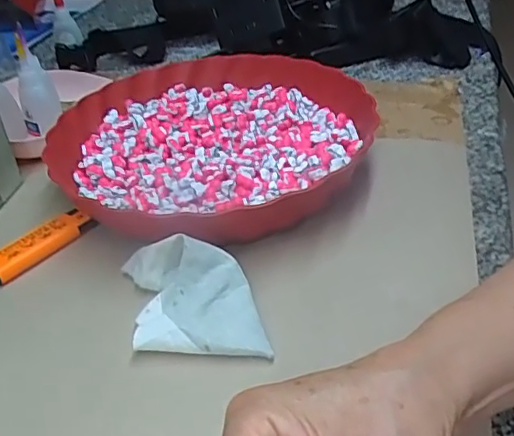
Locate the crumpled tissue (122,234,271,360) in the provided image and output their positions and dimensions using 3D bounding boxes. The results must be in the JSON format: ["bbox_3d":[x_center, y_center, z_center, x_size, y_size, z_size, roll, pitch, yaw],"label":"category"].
[{"bbox_3d":[-0.039,0.043,0.341,0.070,0.038,0.089,-11,37,-9],"label":"crumpled tissue"}]

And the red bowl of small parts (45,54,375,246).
[{"bbox_3d":[-0.035,-0.058,0.457,0.239,0.047,0.253,13,40,22],"label":"red bowl of small parts"}]

